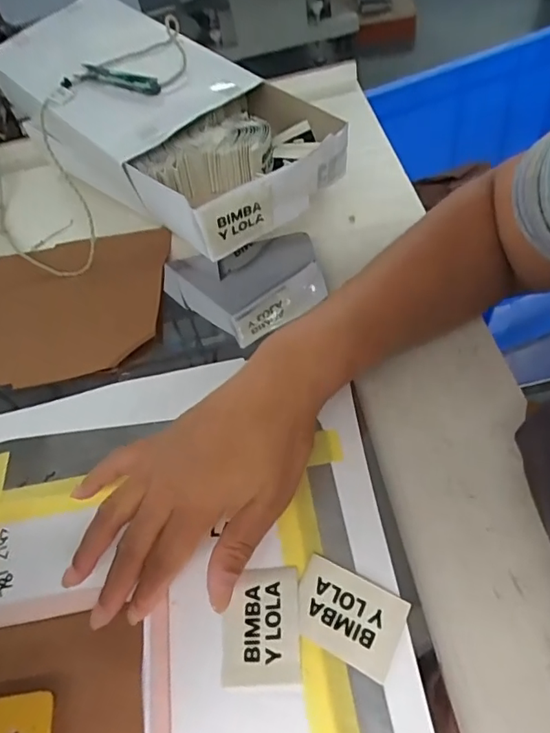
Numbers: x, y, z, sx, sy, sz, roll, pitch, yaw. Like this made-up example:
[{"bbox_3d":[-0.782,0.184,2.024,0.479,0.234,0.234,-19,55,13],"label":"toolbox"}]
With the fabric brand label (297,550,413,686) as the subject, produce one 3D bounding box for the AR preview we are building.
[{"bbox_3d":[0.039,0.134,0.278,0.058,0.004,0.043,20,62,22],"label":"fabric brand label"}]

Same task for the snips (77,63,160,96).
[{"bbox_3d":[-0.152,-0.278,0.492,0.105,0.011,0.021,23,62,25],"label":"snips"}]

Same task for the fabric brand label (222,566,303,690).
[{"bbox_3d":[-0.008,0.142,0.281,0.041,0.004,0.059,-6,53,7],"label":"fabric brand label"}]

